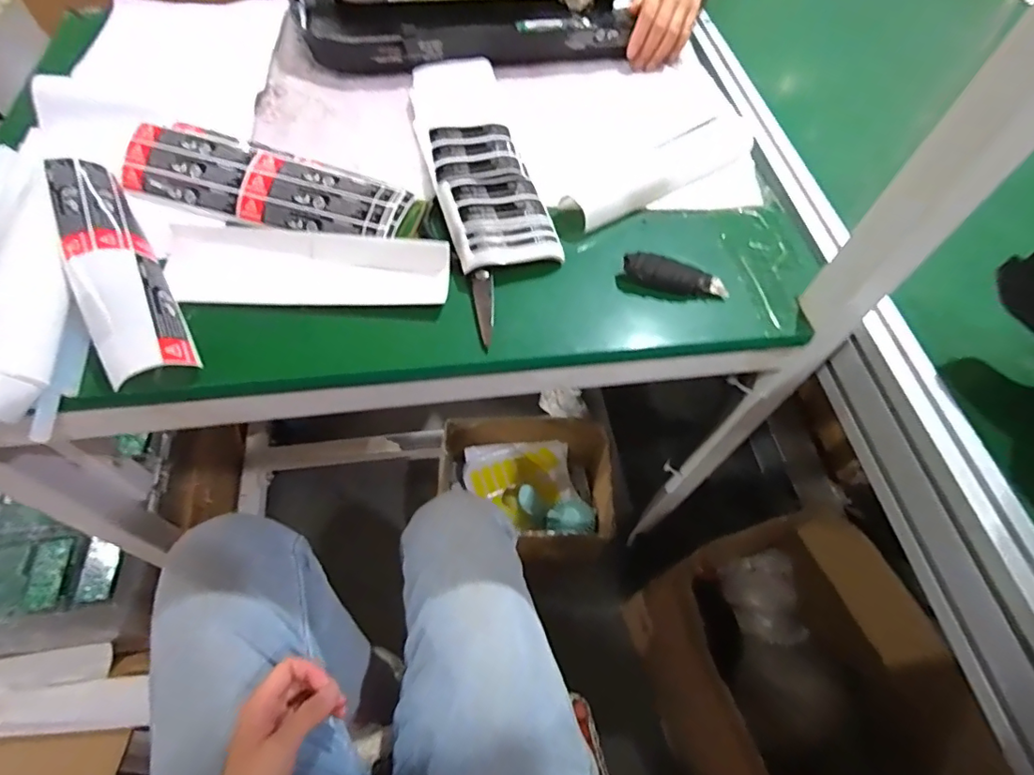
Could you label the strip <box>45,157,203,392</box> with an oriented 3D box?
[{"bbox_3d":[-0.330,-0.101,0.429,0.062,0.039,0.238,-27,64,-20],"label":"strip"}]

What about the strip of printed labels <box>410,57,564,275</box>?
[{"bbox_3d":[-0.044,-0.247,0.544,0.099,0.020,0.321,-10,59,-11],"label":"strip of printed labels"}]

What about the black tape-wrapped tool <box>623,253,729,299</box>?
[{"bbox_3d":[0.145,-0.101,0.477,0.096,0.023,0.021,8,57,0],"label":"black tape-wrapped tool"}]

